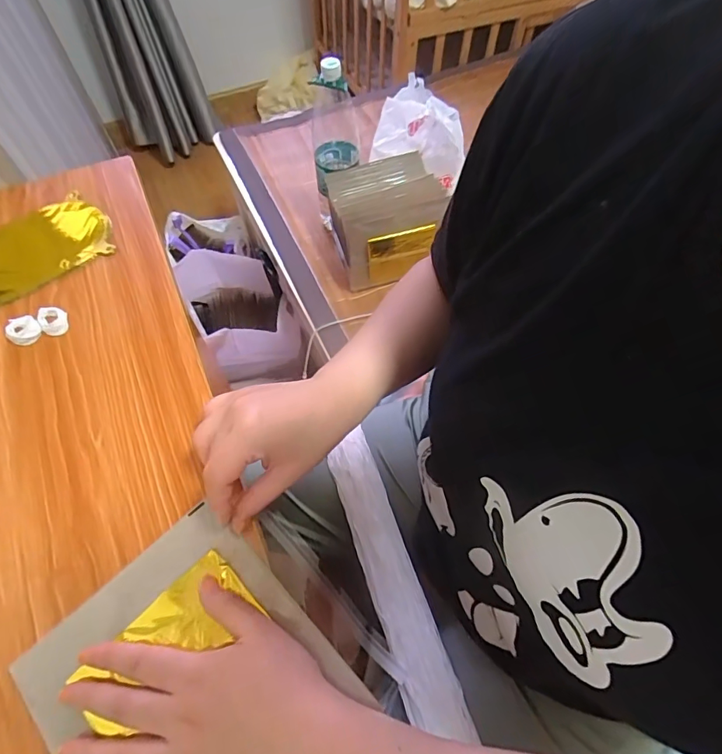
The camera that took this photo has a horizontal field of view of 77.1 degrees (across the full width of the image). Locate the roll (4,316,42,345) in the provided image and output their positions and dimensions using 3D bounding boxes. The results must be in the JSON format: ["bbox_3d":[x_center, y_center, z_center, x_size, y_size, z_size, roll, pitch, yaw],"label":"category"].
[{"bbox_3d":[-0.326,-0.046,0.438,0.031,0.008,0.029,0,59,0],"label":"roll"}]

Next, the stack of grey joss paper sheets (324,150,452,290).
[{"bbox_3d":[0.043,-0.305,0.886,0.191,0.154,0.168,-15,61,-7],"label":"stack of grey joss paper sheets"}]

